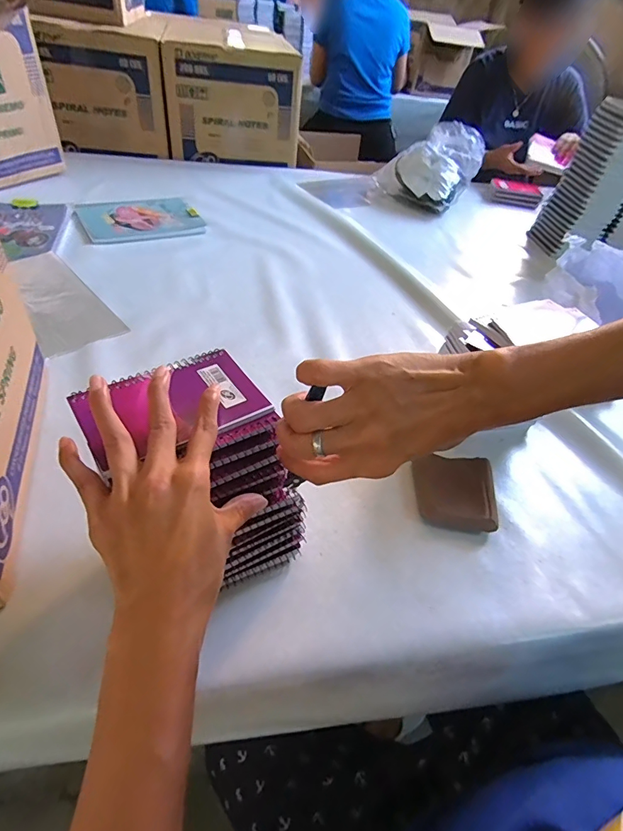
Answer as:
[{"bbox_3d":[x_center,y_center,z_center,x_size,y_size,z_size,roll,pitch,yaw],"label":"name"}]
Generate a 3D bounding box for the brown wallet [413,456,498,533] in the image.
[{"bbox_3d":[0.156,0.083,0.467,0.084,0.021,0.089,8,44,-2],"label":"brown wallet"}]

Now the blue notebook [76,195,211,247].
[{"bbox_3d":[-0.347,-0.402,0.882,0.223,0.023,0.197,-21,52,-28],"label":"blue notebook"}]

